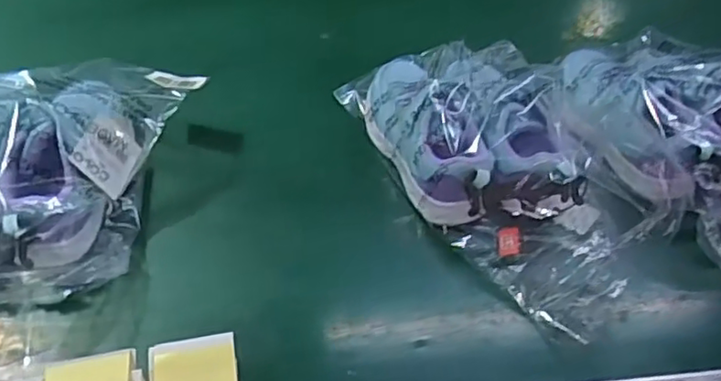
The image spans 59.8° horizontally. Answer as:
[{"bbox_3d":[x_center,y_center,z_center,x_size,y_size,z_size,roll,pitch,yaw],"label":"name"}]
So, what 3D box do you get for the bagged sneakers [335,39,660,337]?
[{"bbox_3d":[0.127,-0.037,0.548,0.170,0.087,0.314,-17,52,-20],"label":"bagged sneakers"}]

